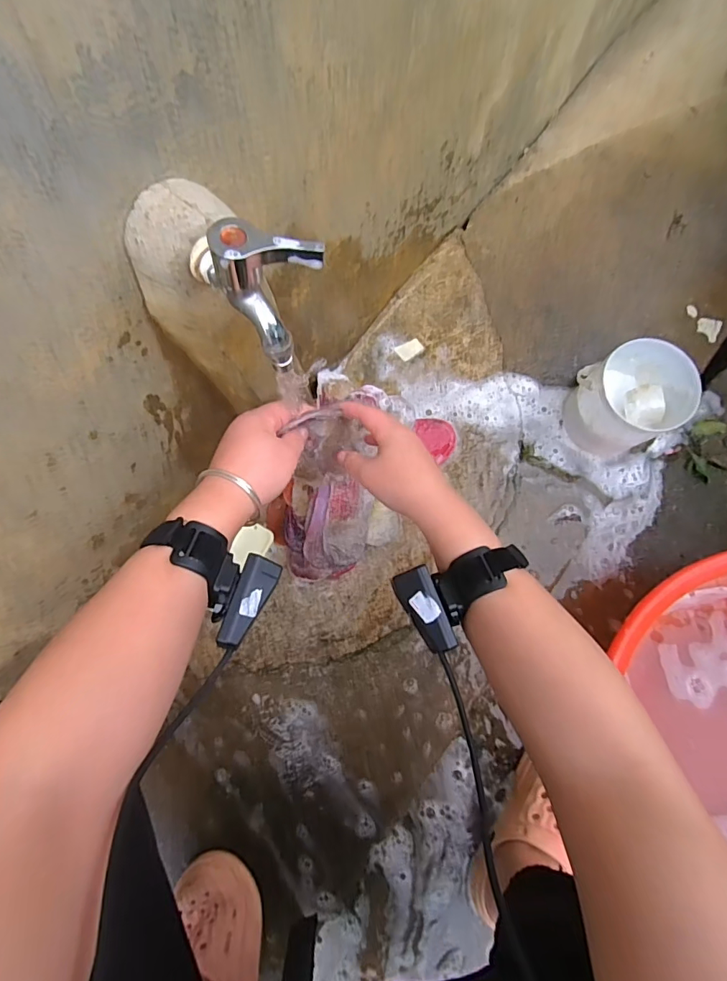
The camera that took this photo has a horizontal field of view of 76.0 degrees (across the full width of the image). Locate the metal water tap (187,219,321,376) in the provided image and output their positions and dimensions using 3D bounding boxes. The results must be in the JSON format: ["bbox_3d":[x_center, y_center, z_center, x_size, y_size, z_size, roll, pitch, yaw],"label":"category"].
[{"bbox_3d":[-0.068,-0.139,0.302,0.054,0.084,0.078,-44,79,-8],"label":"metal water tap"}]

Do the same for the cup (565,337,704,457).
[{"bbox_3d":[0.364,-0.127,0.663,0.118,0.137,0.126,0,78,0],"label":"cup"}]

